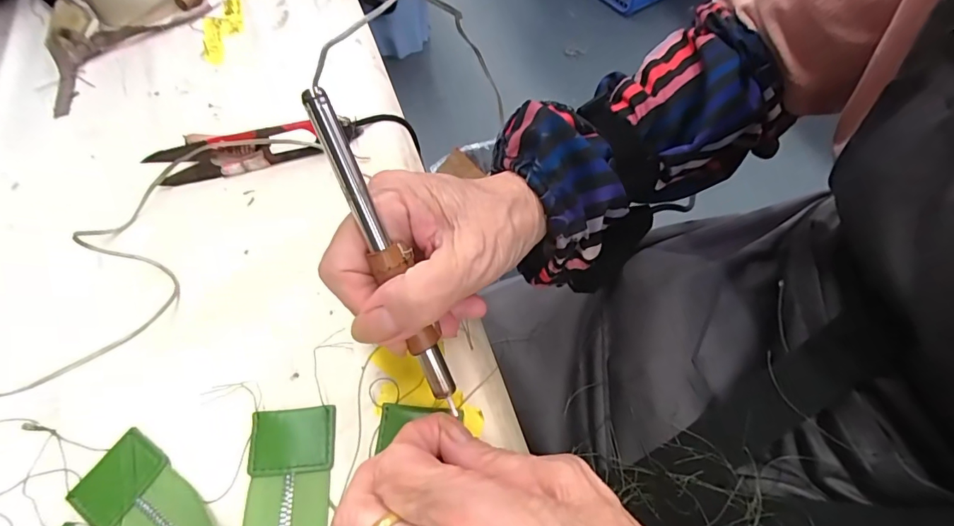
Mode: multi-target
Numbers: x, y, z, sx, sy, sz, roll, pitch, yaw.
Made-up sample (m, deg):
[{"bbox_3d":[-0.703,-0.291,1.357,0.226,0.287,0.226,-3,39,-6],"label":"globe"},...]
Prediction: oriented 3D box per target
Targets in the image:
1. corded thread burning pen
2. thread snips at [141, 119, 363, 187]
[{"bbox_3d":[-0.033,0.000,0.184,0.012,0.009,0.134,-24,104,-9],"label":"corded thread burning pen"},{"bbox_3d":[-0.128,-0.067,0.282,0.116,0.019,0.017,-17,61,-6],"label":"thread snips"}]

